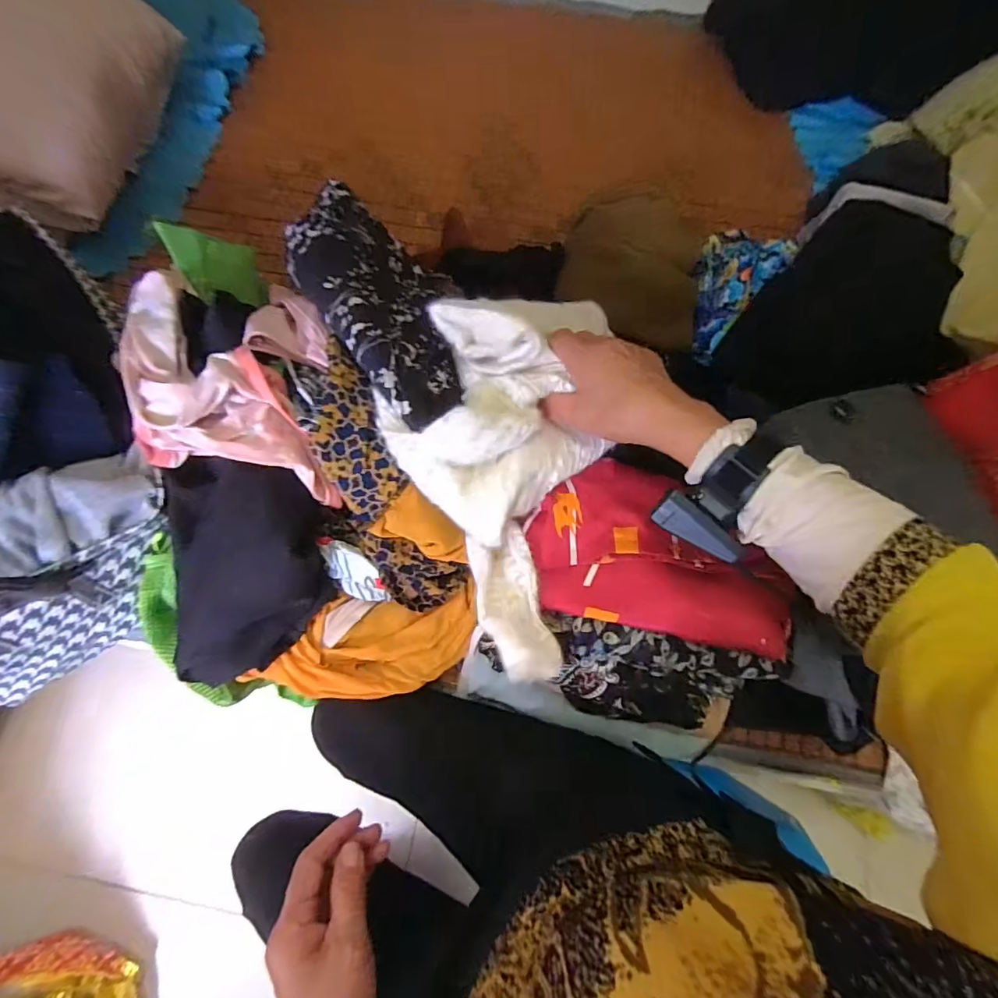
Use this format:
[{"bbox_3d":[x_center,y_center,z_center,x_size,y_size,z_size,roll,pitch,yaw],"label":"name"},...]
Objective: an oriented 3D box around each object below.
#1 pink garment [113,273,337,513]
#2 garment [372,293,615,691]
[{"bbox_3d":[-0.237,-0.104,0.441,0.186,0.086,0.219,-4,69,-3],"label":"pink garment"},{"bbox_3d":[0.000,-0.020,0.439,0.179,0.080,0.313,1,87,-1],"label":"garment"}]

